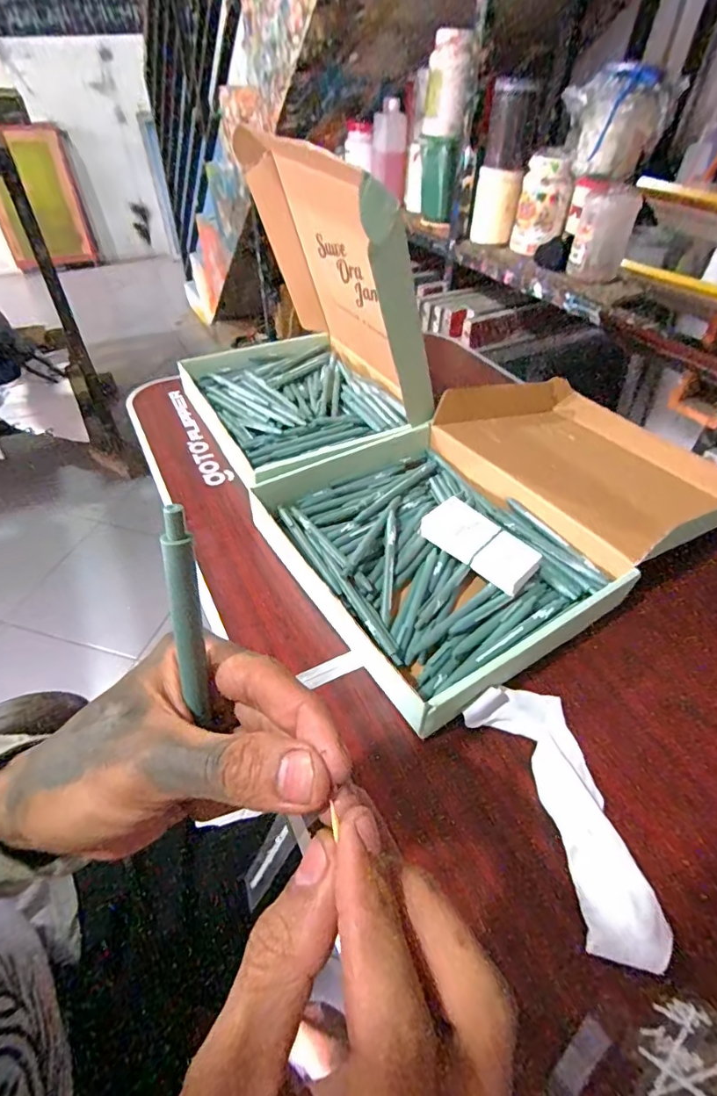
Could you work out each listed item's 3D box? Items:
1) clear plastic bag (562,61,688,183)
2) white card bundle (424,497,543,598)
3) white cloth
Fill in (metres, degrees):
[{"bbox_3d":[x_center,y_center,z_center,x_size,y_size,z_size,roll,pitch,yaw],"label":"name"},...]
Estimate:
[{"bbox_3d":[0.438,-0.724,0.839,0.129,0.144,0.134,-11,47,-12],"label":"clear plastic bag"},{"bbox_3d":[0.122,-0.004,0.498,0.117,0.028,0.049,36,55,28],"label":"white card bundle"},{"bbox_3d":[0.148,0.185,0.352,0.073,0.024,0.180,-12,47,-12],"label":"white cloth"}]

